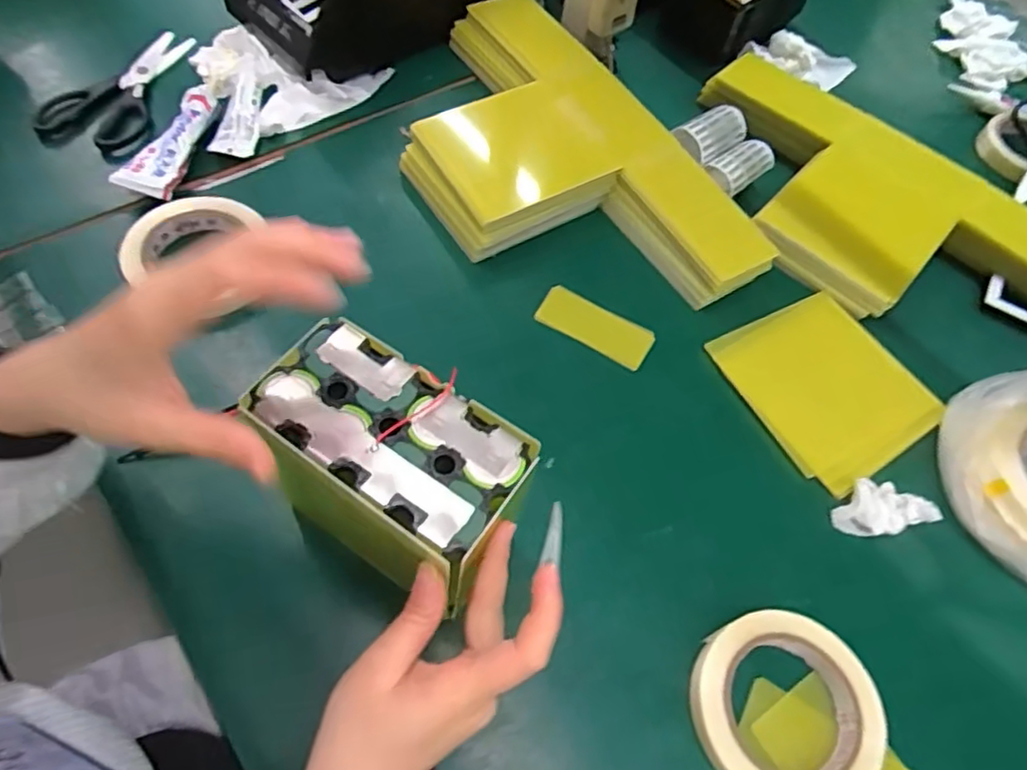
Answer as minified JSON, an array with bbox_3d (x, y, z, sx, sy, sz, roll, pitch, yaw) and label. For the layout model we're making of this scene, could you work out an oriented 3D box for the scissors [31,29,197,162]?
[{"bbox_3d":[-0.380,-0.295,0.638,0.116,0.013,0.187,19,59,5],"label":"scissors"}]

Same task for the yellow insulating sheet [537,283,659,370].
[{"bbox_3d":[0.071,-0.051,0.553,0.099,0.004,0.040,29,68,9],"label":"yellow insulating sheet"}]

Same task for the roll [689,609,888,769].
[{"bbox_3d":[0.167,0.203,0.400,0.113,0.029,0.110,2,59,-3],"label":"roll"}]

